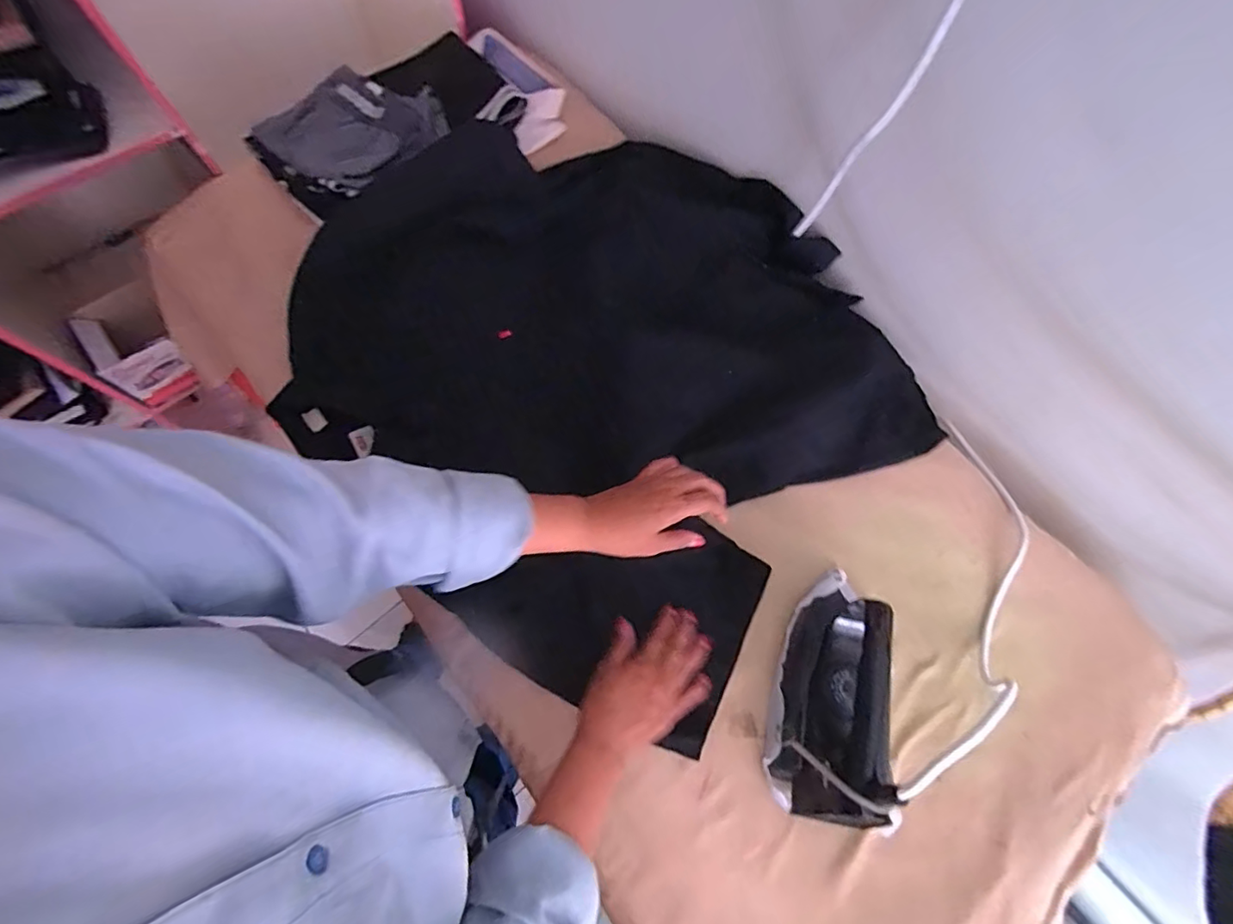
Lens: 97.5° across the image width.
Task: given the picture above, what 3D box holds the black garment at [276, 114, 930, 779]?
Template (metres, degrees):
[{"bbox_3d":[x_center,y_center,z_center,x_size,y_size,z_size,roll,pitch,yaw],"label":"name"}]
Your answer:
[{"bbox_3d":[-0.015,-0.119,0.633,0.662,0.104,0.603,41,74,11],"label":"black garment"}]

